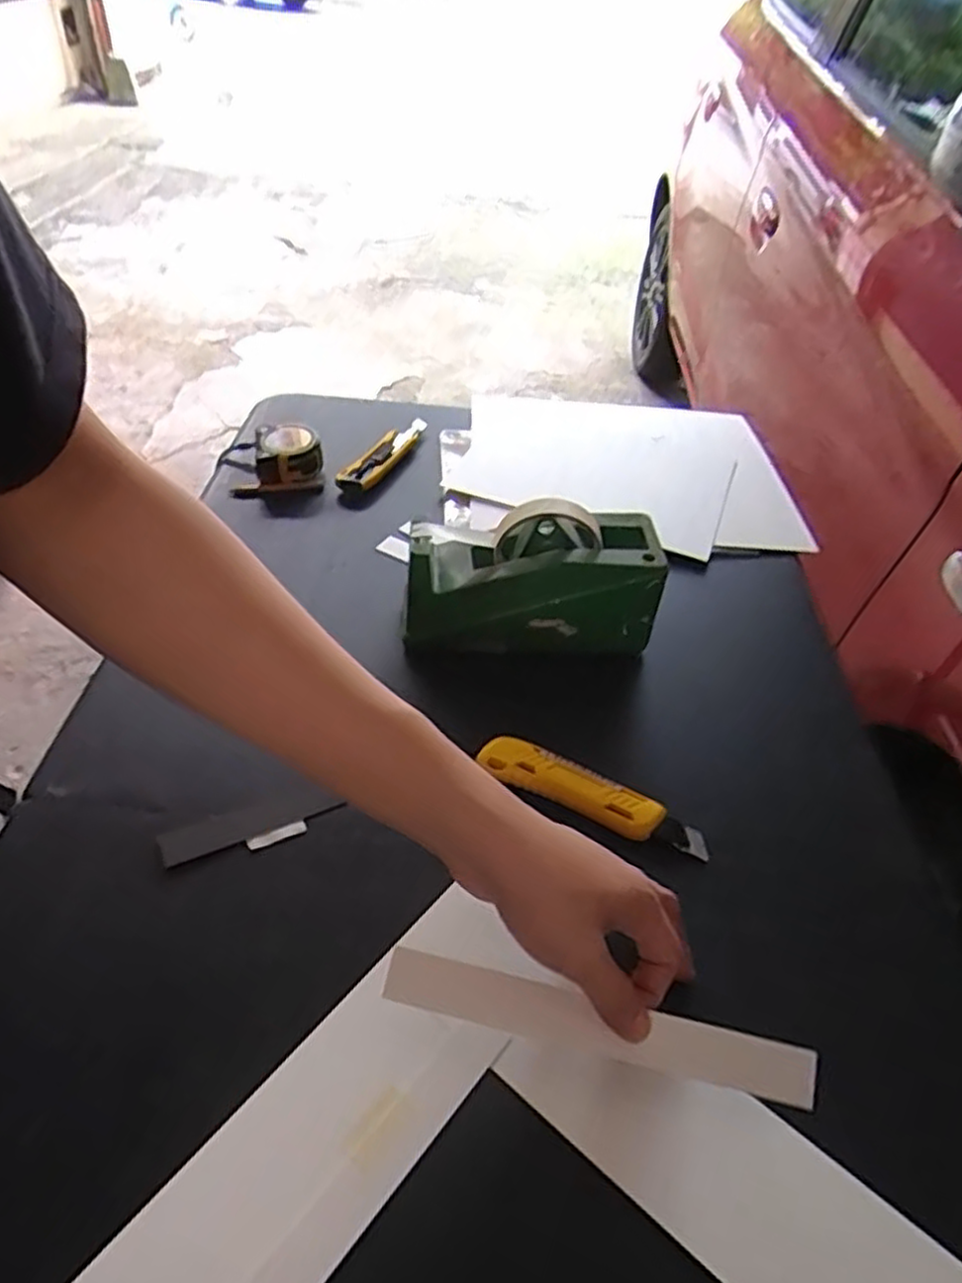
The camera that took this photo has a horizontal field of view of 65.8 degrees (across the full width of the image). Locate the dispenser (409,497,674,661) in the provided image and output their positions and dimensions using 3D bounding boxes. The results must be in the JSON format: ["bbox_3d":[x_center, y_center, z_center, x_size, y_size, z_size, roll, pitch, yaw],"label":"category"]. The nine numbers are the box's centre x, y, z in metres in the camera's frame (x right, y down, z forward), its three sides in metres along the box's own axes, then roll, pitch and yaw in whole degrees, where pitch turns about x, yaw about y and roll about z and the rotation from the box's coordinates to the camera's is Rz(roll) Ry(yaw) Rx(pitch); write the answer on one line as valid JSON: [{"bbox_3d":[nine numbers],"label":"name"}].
[{"bbox_3d":[0.036,-0.054,0.601,0.202,0.107,0.080,0,42,-5],"label":"dispenser"}]

